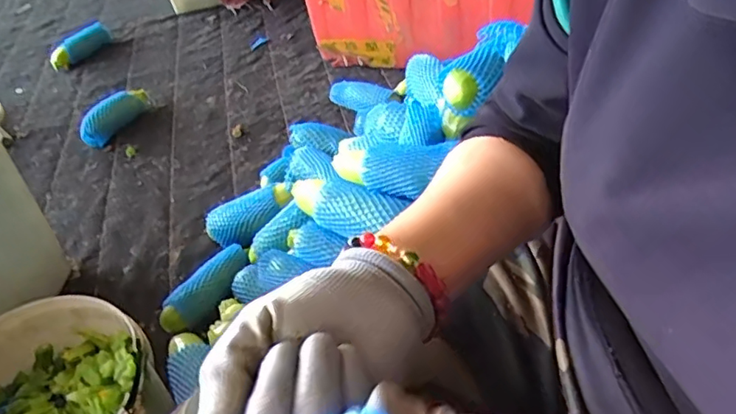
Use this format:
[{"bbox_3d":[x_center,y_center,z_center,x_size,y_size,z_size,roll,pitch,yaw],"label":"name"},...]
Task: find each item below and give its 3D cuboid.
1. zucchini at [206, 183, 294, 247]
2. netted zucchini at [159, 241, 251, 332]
[{"bbox_3d":[-0.214,0.014,1.045,0.197,0.052,0.084,-26,40,18],"label":"zucchini"},{"bbox_3d":[-0.274,0.142,0.983,0.060,0.059,0.183,21,51,27],"label":"netted zucchini"}]

